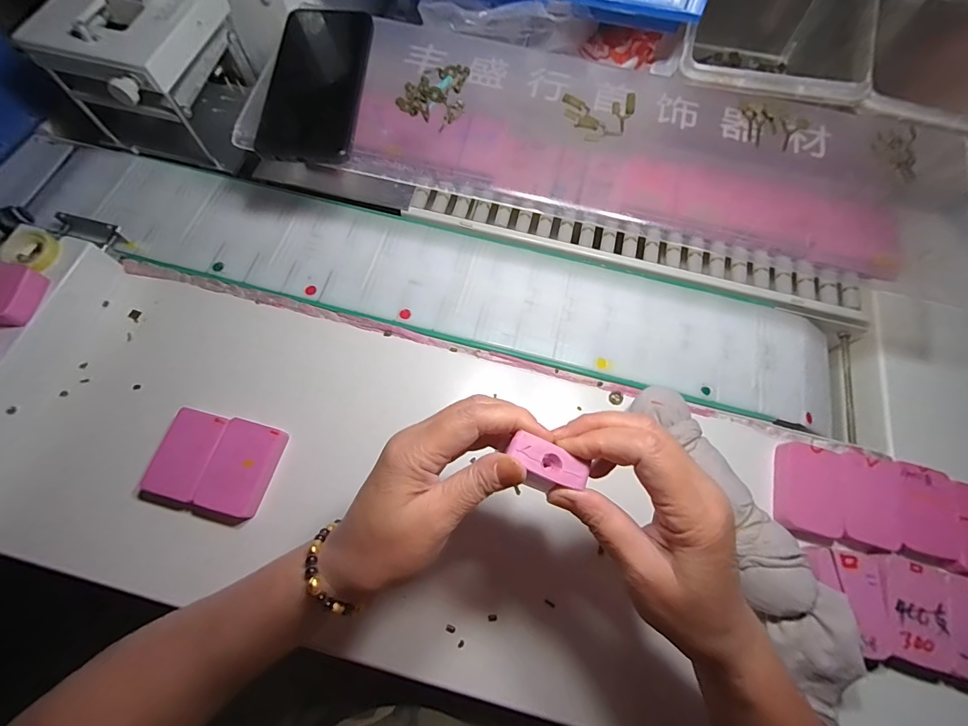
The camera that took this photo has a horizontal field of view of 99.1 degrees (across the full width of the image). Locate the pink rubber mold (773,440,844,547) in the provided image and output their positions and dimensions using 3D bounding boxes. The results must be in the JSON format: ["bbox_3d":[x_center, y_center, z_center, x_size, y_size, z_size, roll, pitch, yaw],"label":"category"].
[{"bbox_3d":[0.270,0.108,0.344,0.046,0.018,0.076,17,71,6],"label":"pink rubber mold"}]

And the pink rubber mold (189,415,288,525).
[{"bbox_3d":[-0.198,0.088,0.336,0.048,0.017,0.078,15,71,5],"label":"pink rubber mold"}]

